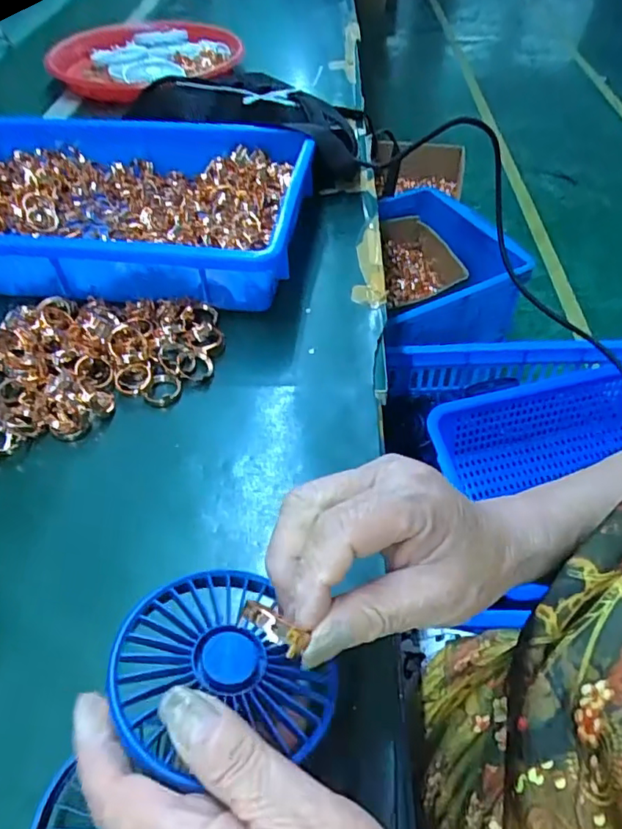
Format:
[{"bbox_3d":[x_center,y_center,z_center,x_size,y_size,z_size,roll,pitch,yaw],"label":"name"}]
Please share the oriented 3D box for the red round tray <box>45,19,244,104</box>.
[{"bbox_3d":[-0.218,-0.479,0.763,0.216,0.044,0.216,0,49,0],"label":"red round tray"}]

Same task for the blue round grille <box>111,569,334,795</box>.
[{"bbox_3d":[-0.036,0.101,0.220,0.076,0.013,0.082,8,35,-6],"label":"blue round grille"}]

